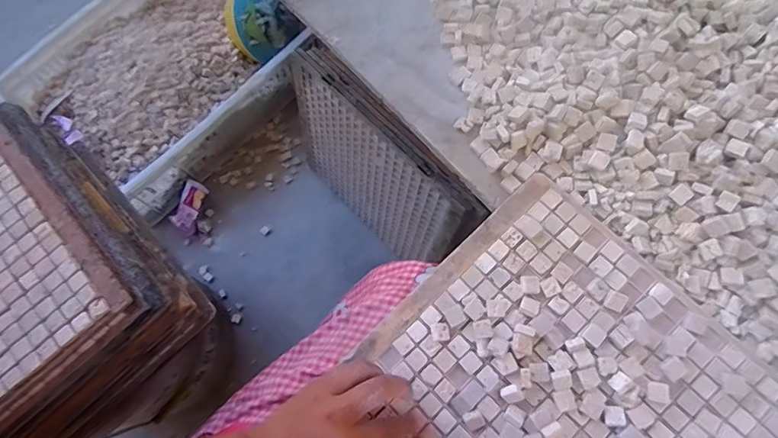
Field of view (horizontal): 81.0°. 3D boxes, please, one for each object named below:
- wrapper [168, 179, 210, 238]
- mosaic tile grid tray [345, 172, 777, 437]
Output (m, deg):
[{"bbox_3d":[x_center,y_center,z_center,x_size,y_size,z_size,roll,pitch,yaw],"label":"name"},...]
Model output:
[{"bbox_3d":[-0.420,-0.025,0.953,0.055,0.035,0.113,15,72,7],"label":"wrapper"},{"bbox_3d":[0.145,0.181,0.370,0.318,0.037,0.347,-41,74,-11],"label":"mosaic tile grid tray"}]

